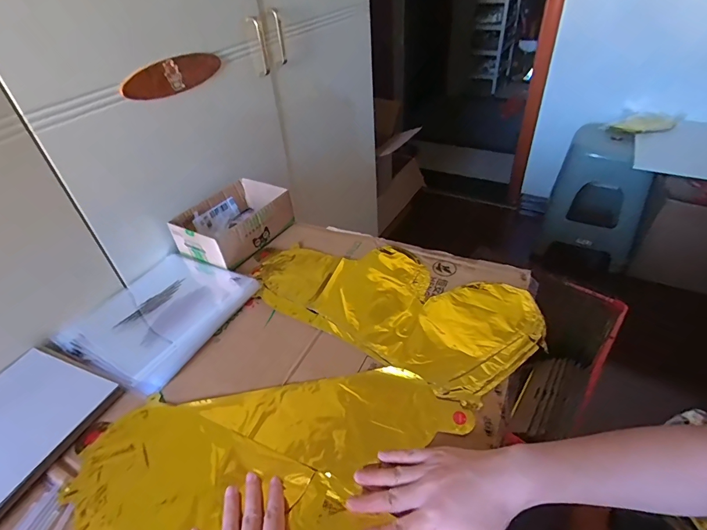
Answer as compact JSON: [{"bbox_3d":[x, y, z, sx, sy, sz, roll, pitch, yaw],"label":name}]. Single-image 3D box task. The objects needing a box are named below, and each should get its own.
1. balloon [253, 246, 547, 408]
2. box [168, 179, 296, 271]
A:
[{"bbox_3d":[0.050,0.039,0.571,0.403,0.019,0.209,23,47,28],"label":"balloon"},{"bbox_3d":[-0.215,-0.077,0.697,0.137,0.065,0.183,21,47,27],"label":"box"}]

